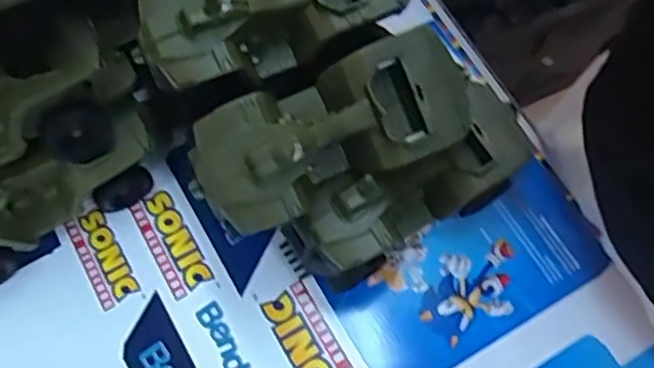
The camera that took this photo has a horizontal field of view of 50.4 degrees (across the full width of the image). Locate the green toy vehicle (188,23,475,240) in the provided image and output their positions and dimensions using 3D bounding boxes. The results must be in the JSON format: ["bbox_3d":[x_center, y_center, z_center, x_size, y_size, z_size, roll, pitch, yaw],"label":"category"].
[{"bbox_3d":[0.007,-0.036,0.449,0.186,0.064,0.082,-25,70,-11],"label":"green toy vehicle"}]

